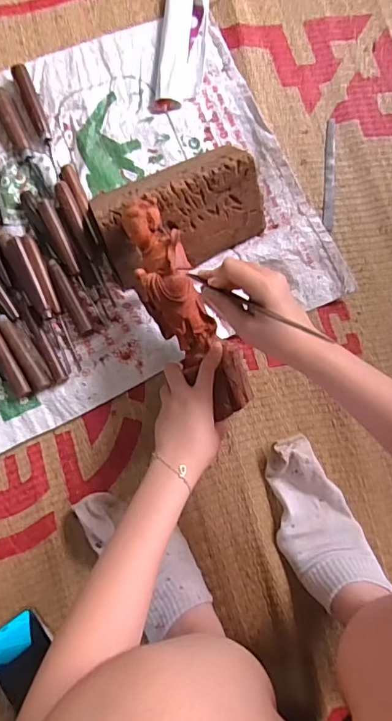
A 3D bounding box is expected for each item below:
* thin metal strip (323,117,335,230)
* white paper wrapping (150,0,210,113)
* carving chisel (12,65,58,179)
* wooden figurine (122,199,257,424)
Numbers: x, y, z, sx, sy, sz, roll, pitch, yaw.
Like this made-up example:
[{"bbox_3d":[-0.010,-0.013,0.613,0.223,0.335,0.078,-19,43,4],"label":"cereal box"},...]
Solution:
[{"bbox_3d":[0.186,-0.259,0.641,0.014,0.004,0.157,4,84,1],"label":"thin metal strip"},{"bbox_3d":[-0.017,-0.445,0.643,0.061,0.018,0.211,8,82,-1],"label":"white paper wrapping"},{"bbox_3d":[-0.209,-0.322,0.619,0.021,0.014,0.163,-23,84,-5],"label":"carving chisel"},{"bbox_3d":[-0.015,-0.058,0.529,0.065,0.059,0.258,-29,95,-6],"label":"wooden figurine"}]

